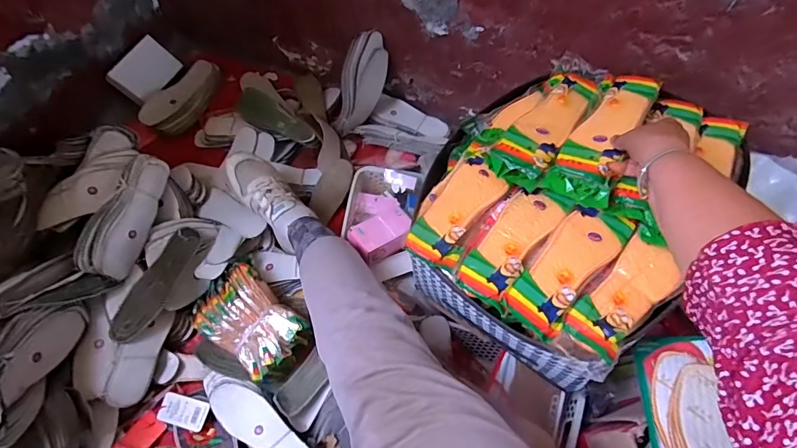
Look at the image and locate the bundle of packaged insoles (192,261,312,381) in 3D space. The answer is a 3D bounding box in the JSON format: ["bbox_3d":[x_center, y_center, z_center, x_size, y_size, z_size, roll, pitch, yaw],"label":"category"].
[{"bbox_3d":[-0.261,0.180,0.760,0.195,0.069,0.137,39,68,17],"label":"bundle of packaged insoles"}]

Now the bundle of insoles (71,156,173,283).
[{"bbox_3d":[-0.512,-0.015,0.804,0.083,0.077,0.238,12,62,5],"label":"bundle of insoles"}]

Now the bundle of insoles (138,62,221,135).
[{"bbox_3d":[-0.539,-0.317,1.072,0.083,0.072,0.220,22,63,10],"label":"bundle of insoles"}]

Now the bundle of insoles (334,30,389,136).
[{"bbox_3d":[-0.086,-0.312,0.960,0.082,0.232,0.065,26,29,12],"label":"bundle of insoles"}]

